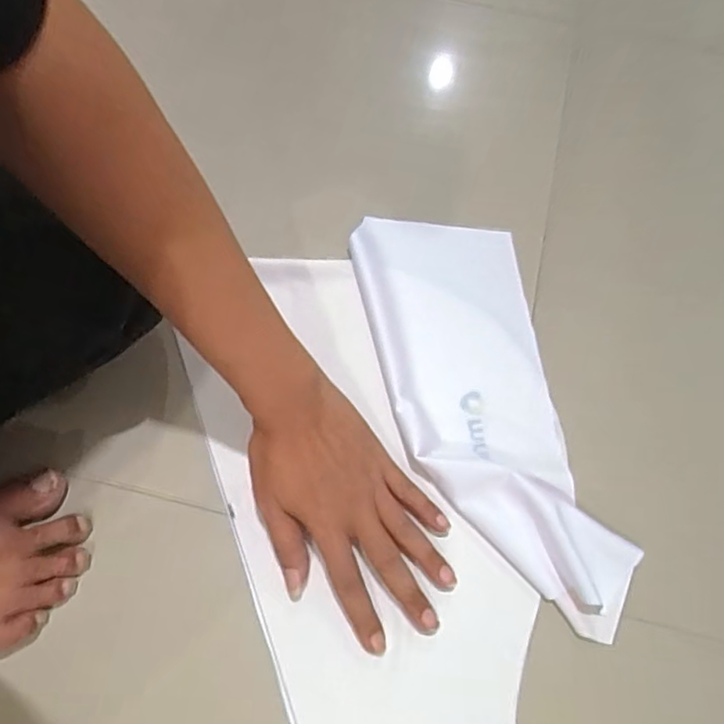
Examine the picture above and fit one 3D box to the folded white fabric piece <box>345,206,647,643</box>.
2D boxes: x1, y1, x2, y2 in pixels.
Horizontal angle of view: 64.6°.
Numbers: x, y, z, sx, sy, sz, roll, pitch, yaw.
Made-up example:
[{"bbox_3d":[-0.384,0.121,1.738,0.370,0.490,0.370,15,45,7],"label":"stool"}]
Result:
[{"bbox_3d":[0.097,0.027,0.466,0.135,0.023,0.357,-13,69,-7],"label":"folded white fabric piece"}]

